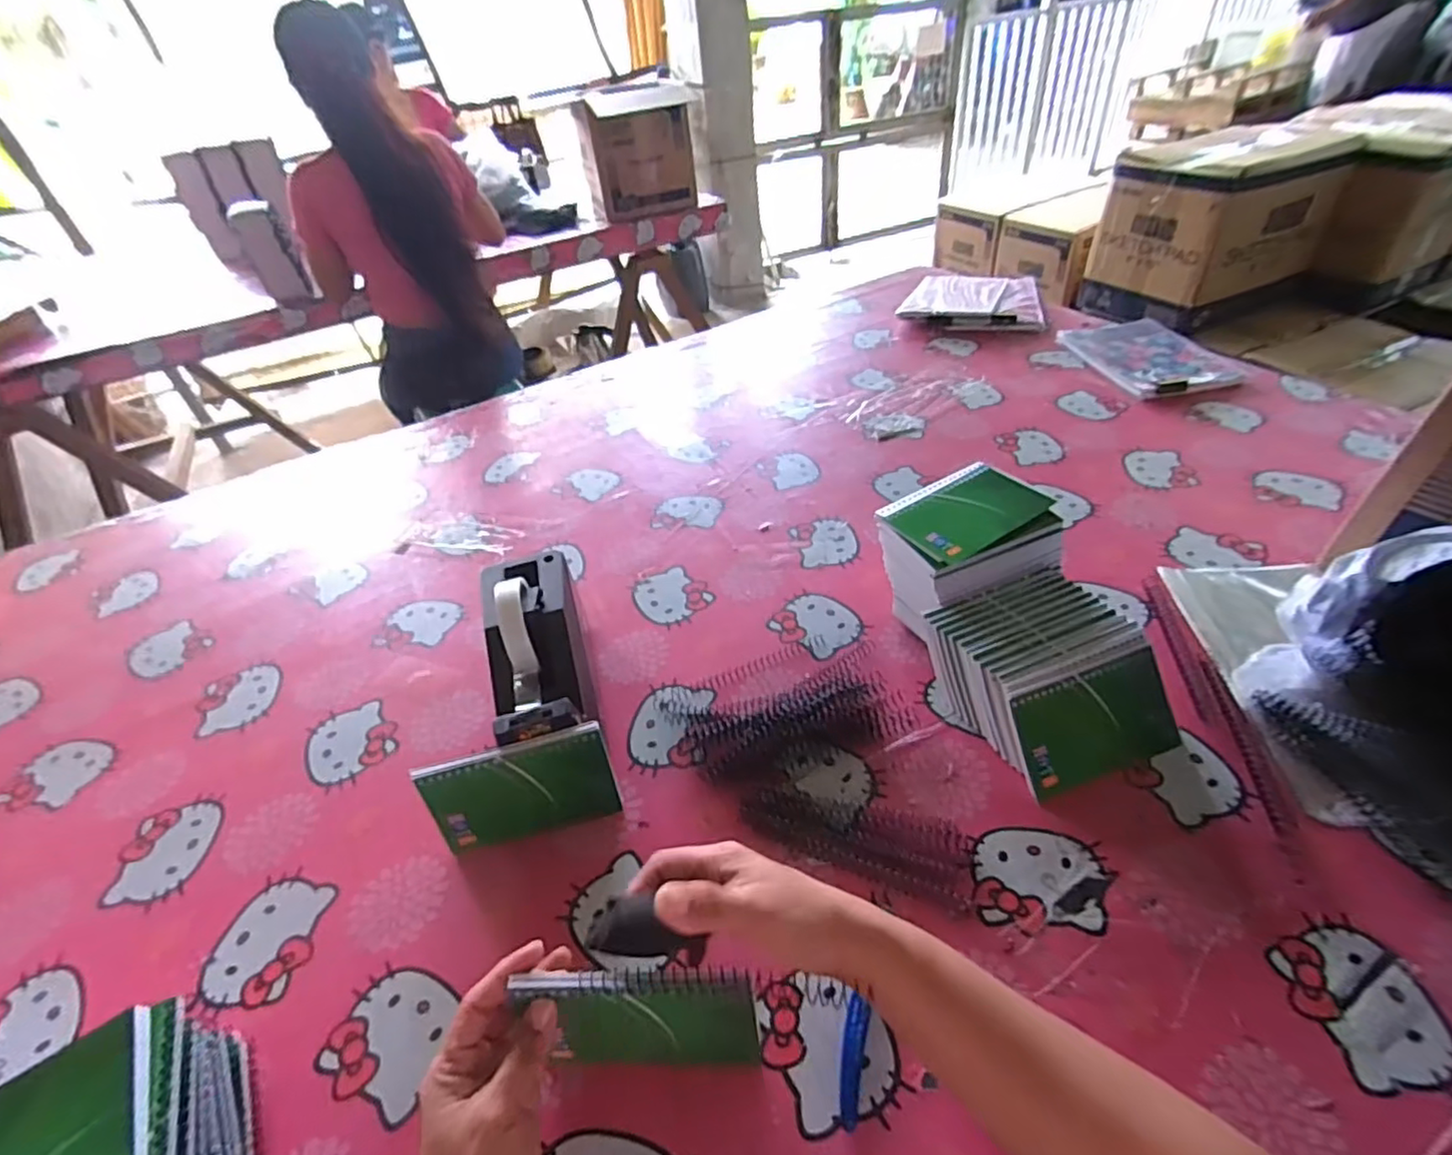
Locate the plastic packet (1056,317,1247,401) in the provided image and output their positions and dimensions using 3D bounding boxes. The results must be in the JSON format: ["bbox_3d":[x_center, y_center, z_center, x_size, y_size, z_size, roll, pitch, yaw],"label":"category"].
[{"bbox_3d":[0.624,-0.341,0.977,0.171,0.019,0.270,-4,42,3],"label":"plastic packet"}]

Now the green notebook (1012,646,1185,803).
[{"bbox_3d":[0.280,0.108,0.488,0.128,0.006,0.076,-17,87,-10],"label":"green notebook"}]

